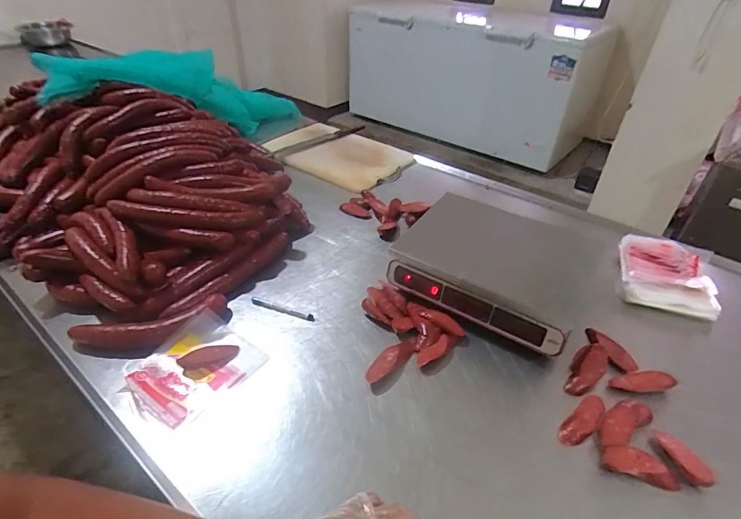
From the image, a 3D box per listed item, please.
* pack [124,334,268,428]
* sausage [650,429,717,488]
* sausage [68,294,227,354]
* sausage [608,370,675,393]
[{"bbox_3d":[-0.297,0.178,0.703,0.155,0.024,0.183,29,46,30],"label":"pack"},{"bbox_3d":[0.450,0.283,0.596,0.029,0.022,0.086,-8,40,-12],"label":"sausage"},{"bbox_3d":[-0.396,0.127,0.749,0.263,0.043,0.086,-12,41,-16],"label":"sausage"},{"bbox_3d":[0.455,0.209,0.698,0.095,0.034,0.033,-1,39,-3],"label":"sausage"}]

